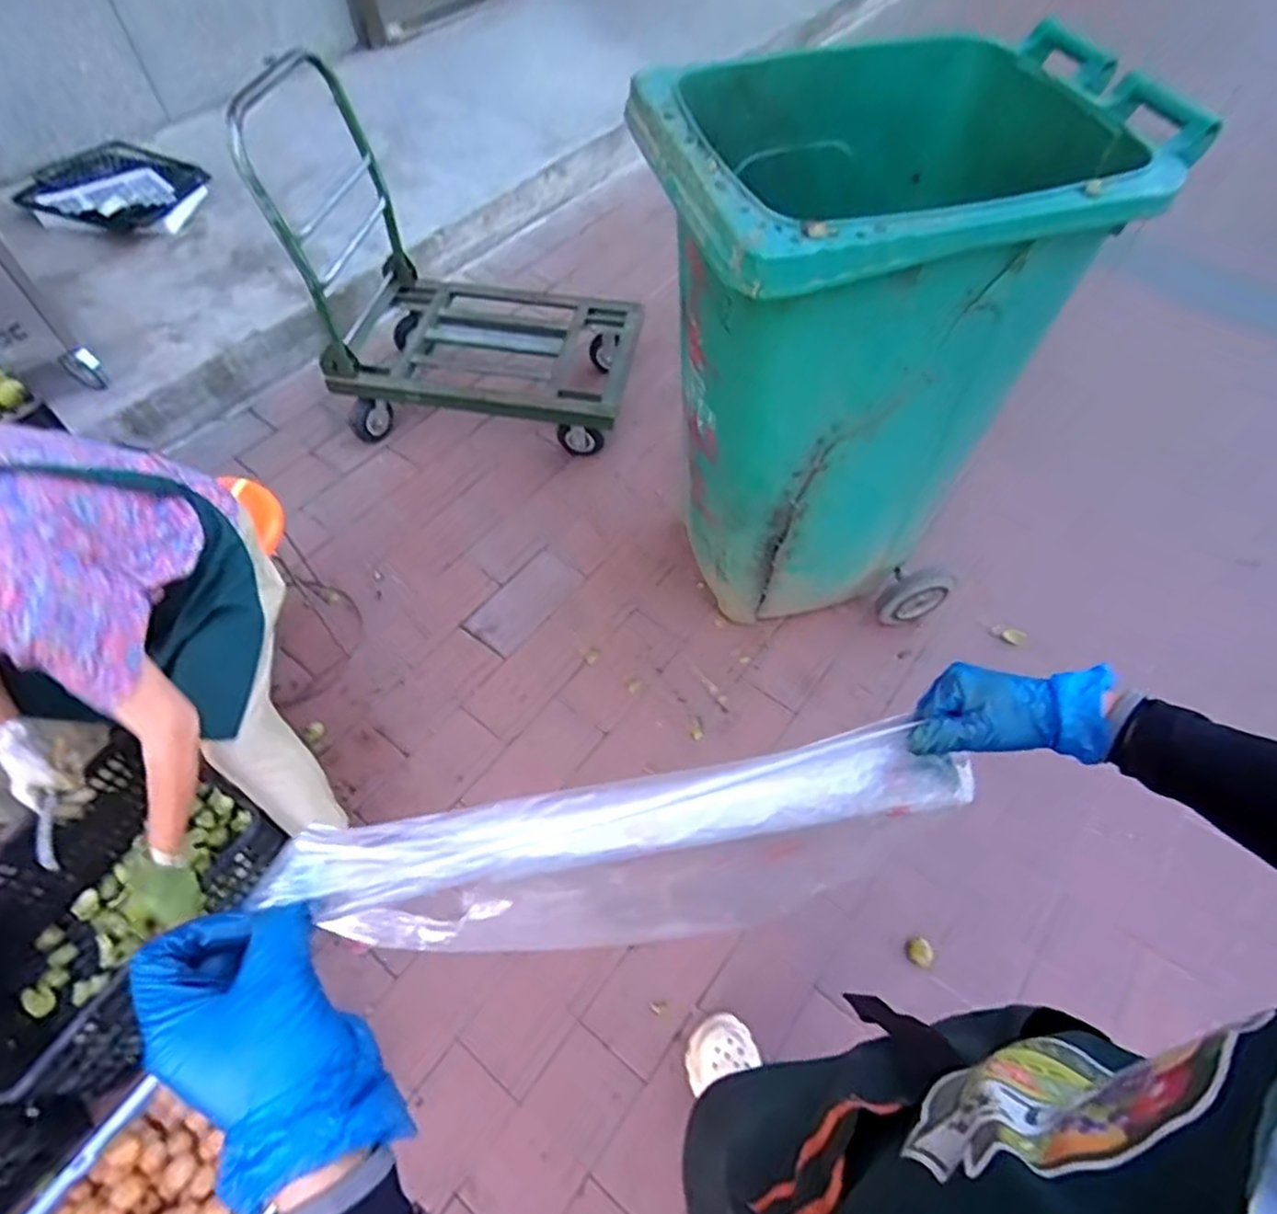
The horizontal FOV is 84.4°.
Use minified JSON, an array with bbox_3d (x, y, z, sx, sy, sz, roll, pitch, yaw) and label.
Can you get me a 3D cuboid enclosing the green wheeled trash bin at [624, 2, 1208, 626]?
[{"bbox_3d":[0.364,-0.445,1.366,0.658,0.940,0.594,-14,56,-8],"label":"green wheeled trash bin"}]

